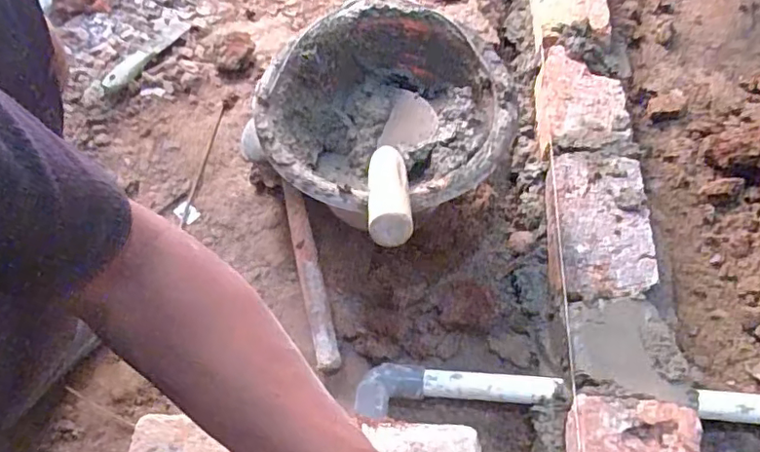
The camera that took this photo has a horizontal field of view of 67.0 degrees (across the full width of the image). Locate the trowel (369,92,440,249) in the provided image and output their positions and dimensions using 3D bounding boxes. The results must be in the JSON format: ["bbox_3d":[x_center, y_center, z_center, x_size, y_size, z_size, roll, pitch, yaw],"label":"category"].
[{"bbox_3d":[0.023,-0.067,0.556,0.055,0.037,0.259,2,32,7],"label":"trowel"}]

